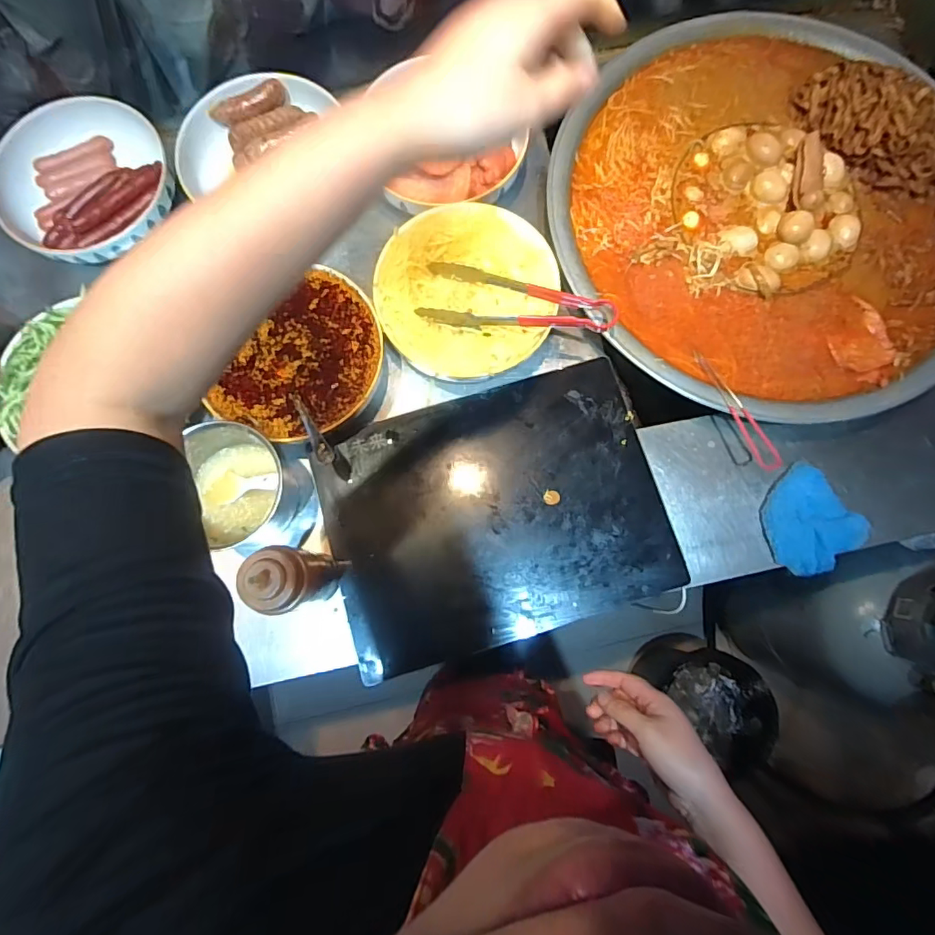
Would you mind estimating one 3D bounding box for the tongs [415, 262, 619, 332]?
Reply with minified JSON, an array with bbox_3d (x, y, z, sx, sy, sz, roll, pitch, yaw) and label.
[{"bbox_3d":[0.063,-0.198,0.630,0.234,0.042,0.073,13,78,1],"label":"tongs"}]

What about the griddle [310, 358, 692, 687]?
[{"bbox_3d":[0.035,0.058,0.629,0.393,0.032,0.286,-17,80,-5],"label":"griddle"}]

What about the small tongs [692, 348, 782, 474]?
[{"bbox_3d":[0.320,-0.070,0.619,0.029,0.014,0.167,-21,68,-5],"label":"small tongs"}]

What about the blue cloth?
[{"bbox_3d":[0.415,0.067,0.632,0.104,0.036,0.109,-38,82,-8],"label":"blue cloth"}]

